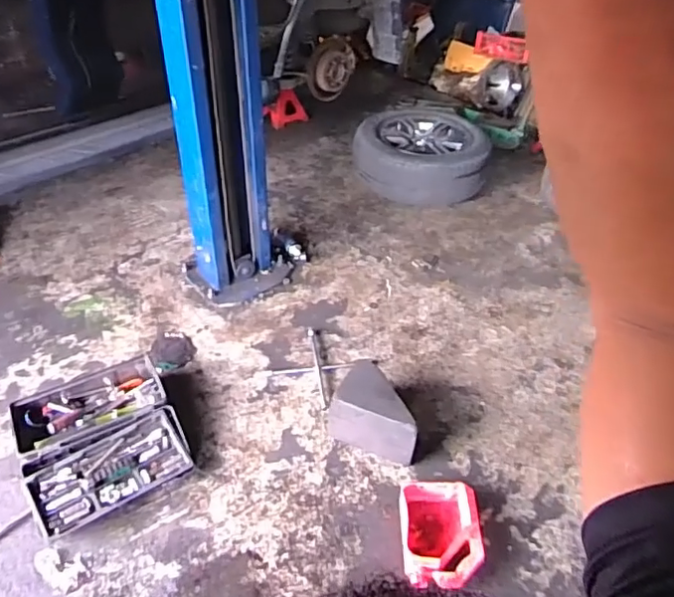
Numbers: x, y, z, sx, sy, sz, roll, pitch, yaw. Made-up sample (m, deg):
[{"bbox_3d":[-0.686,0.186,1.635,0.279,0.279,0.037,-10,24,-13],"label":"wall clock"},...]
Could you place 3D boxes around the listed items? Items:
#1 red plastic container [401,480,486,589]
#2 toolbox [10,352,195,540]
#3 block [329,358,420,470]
[{"bbox_3d":[0.283,0.640,1.537,0.207,0.086,0.290,2,41,1],"label":"red plastic container"},{"bbox_3d":[-0.730,0.423,1.746,0.440,0.113,0.527,-19,45,-22],"label":"toolbox"},{"bbox_3d":[0.119,0.355,1.731,0.285,0.260,0.136,17,43,17],"label":"block"}]

